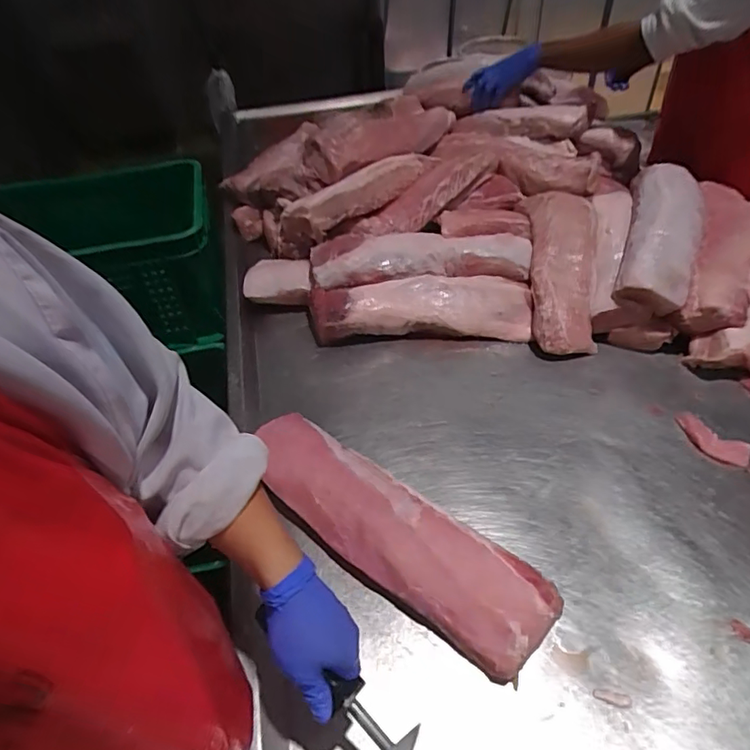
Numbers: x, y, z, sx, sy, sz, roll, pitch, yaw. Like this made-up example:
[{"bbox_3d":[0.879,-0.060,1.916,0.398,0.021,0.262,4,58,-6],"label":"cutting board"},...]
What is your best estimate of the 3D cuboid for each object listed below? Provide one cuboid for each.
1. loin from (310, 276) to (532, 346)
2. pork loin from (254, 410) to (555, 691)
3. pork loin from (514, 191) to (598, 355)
[{"bbox_3d":[0.082,-0.123,0.977,0.407,0.084,0.112,-2,45,2],"label":"loin"},{"bbox_3d":[0.006,0.191,0.663,0.447,0.067,0.127,30,54,29],"label":"pork loin"},{"bbox_3d":[0.351,-0.209,0.980,0.128,0.070,0.374,3,69,7],"label":"pork loin"}]

